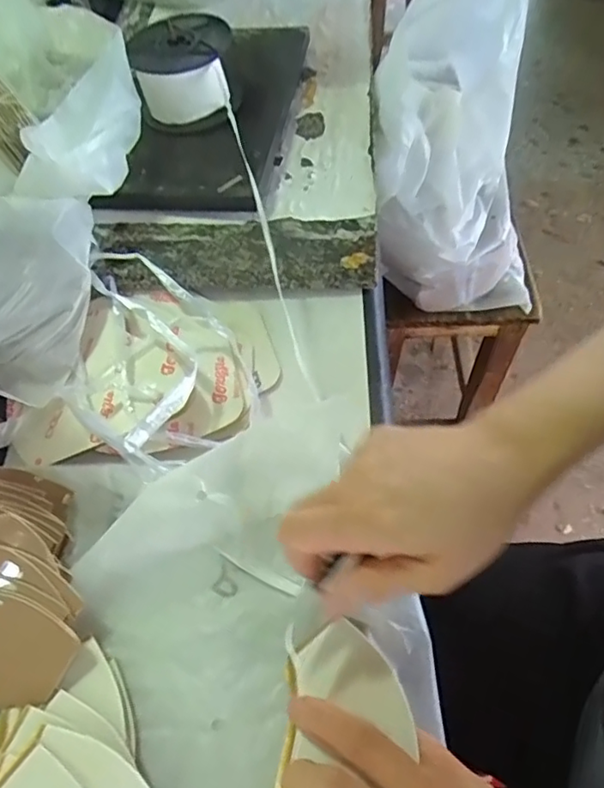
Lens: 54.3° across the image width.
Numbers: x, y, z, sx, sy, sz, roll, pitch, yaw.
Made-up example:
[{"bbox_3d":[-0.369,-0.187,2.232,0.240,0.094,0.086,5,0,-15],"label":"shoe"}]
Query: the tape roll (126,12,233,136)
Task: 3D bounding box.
[{"bbox_3d":[-0.106,-0.290,0.530,0.084,0.067,0.080,-1,57,2],"label":"tape roll"}]

